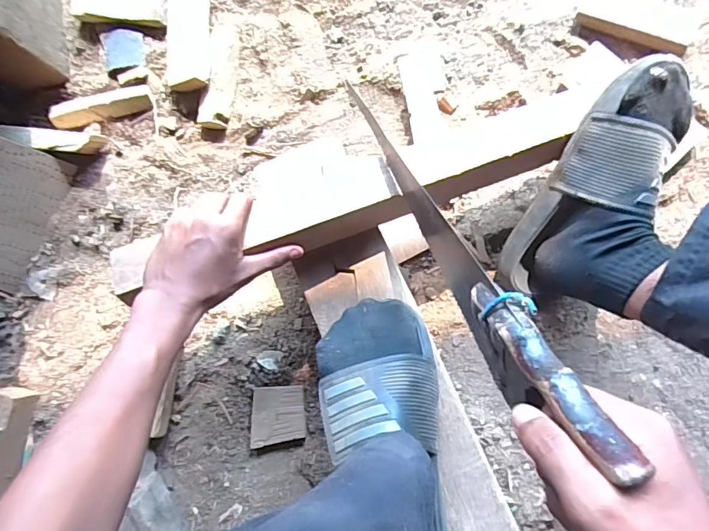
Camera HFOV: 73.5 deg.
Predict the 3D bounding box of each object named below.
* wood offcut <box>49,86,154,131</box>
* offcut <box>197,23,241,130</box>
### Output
[{"bbox_3d":[-0.324,-0.204,0.609,0.125,0.020,0.033,-17,83,-7],"label":"wood offcut"},{"bbox_3d":[-0.170,-0.242,0.603,0.040,0.013,0.130,10,86,7],"label":"offcut"}]

